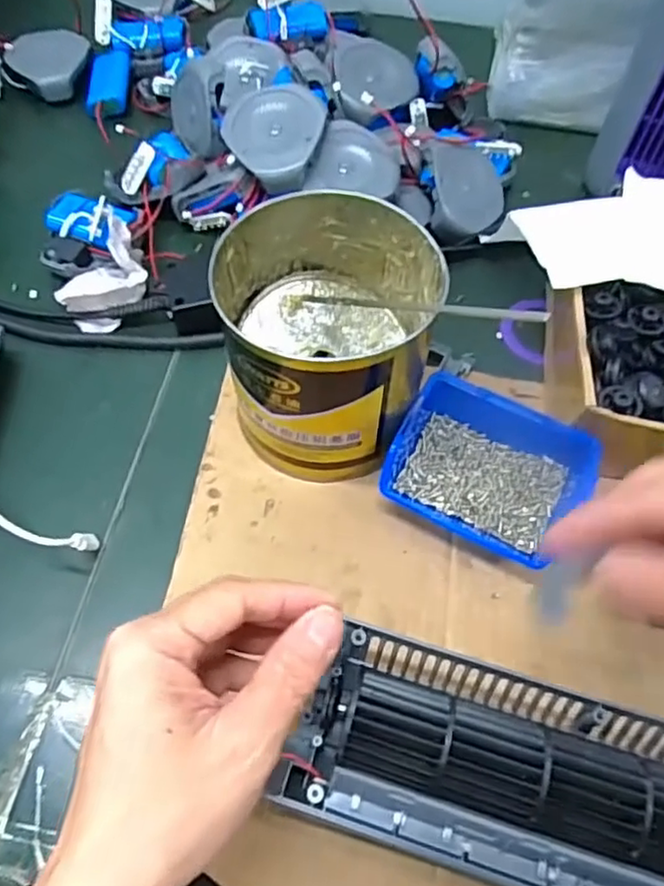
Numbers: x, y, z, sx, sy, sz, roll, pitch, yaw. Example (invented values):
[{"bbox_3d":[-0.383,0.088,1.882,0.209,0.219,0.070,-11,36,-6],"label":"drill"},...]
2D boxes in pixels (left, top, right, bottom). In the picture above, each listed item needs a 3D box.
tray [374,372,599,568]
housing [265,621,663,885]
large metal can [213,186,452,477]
[{"bbox_3d":[0.093,0.017,0.387,0.111,0.042,0.086,23,63,11],"label":"tray"},{"bbox_3d":[0.125,0.159,0.281,0.280,0.048,0.084,16,64,7],"label":"housing"},{"bbox_3d":[-0.004,-0.059,0.384,0.117,0.110,0.129,-1,61,-2],"label":"large metal can"}]

